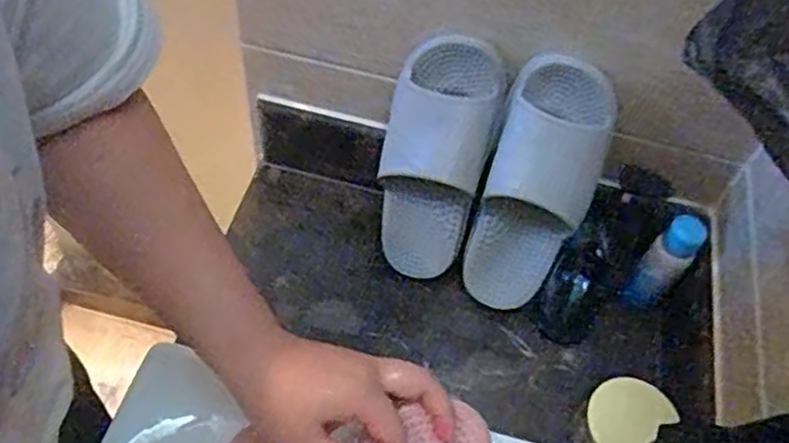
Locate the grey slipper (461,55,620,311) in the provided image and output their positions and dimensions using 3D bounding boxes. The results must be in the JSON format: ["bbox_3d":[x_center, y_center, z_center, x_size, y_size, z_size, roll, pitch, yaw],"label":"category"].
[{"bbox_3d":[0.130,-0.017,0.682,0.104,0.278,0.068,21,28,10],"label":"grey slipper"}]

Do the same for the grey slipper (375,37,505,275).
[{"bbox_3d":[0.034,-0.050,0.700,0.101,0.262,0.066,14,30,5],"label":"grey slipper"}]

